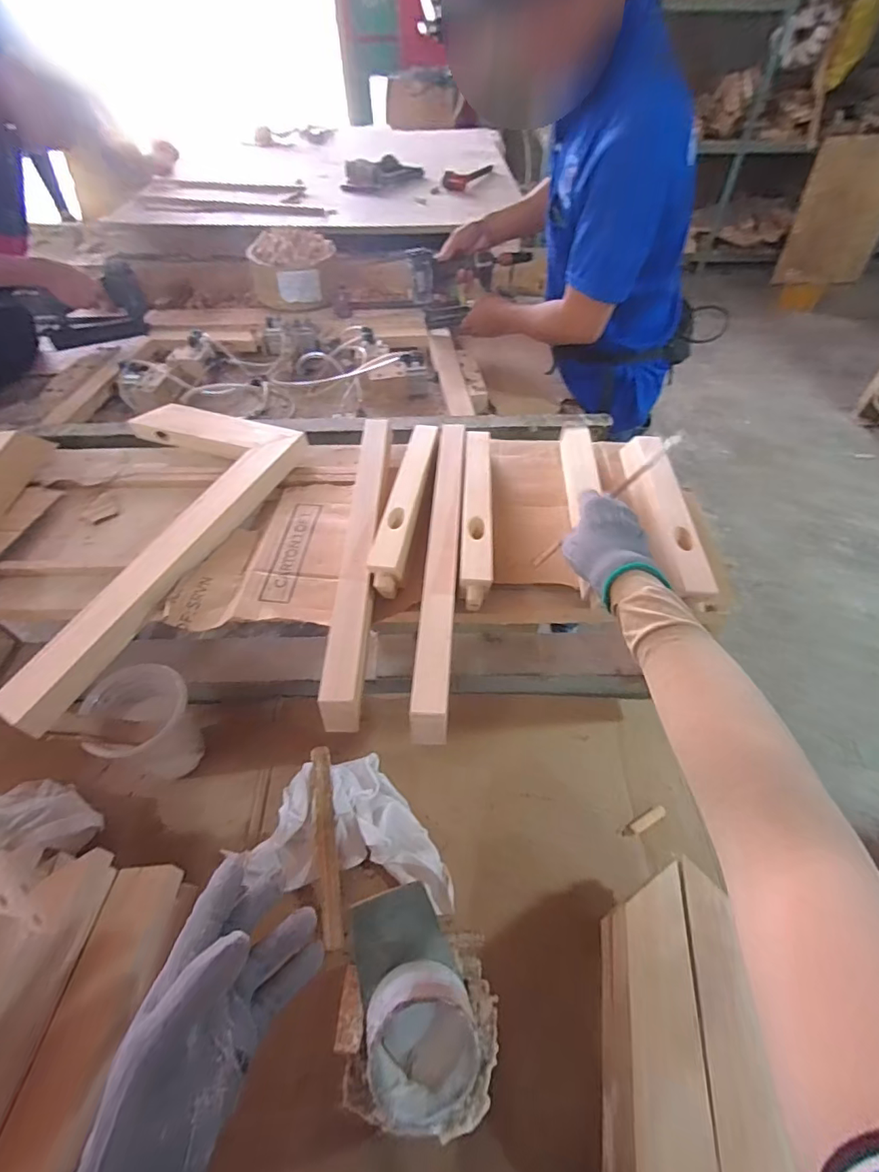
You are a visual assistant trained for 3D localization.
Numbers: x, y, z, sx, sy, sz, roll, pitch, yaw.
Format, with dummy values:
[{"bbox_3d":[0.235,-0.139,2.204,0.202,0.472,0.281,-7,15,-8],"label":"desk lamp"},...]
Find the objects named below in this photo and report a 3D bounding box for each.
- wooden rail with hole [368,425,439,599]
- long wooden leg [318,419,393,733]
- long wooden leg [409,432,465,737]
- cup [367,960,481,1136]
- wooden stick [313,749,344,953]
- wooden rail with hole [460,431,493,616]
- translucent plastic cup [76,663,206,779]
[{"bbox_3d":[-0.034,-0.099,0.558,0.032,0.038,0.254,6,51,6],"label":"wooden rail with hole"},{"bbox_3d":[-0.080,-0.043,0.527,0.033,0.045,0.386,0,51,1],"label":"long wooden leg"},{"bbox_3d":[0.004,-0.038,0.517,0.031,0.030,0.396,2,51,3],"label":"long wooden leg"},{"bbox_3d":[-0.012,0.356,0.386,0.093,0.060,0.105,-9,83,-12],"label":"cup"},{"bbox_3d":[-0.134,0.304,0.586,0.025,0.009,0.213,-8,71,-5],"label":"wooden stick"},{"bbox_3d":[0.042,-0.091,0.546,0.030,0.034,0.255,2,51,3],"label":"wooden rail with hole"},{"bbox_3d":[-0.361,0.185,0.635,0.094,0.157,0.117,31,58,23],"label":"translucent plastic cup"}]

